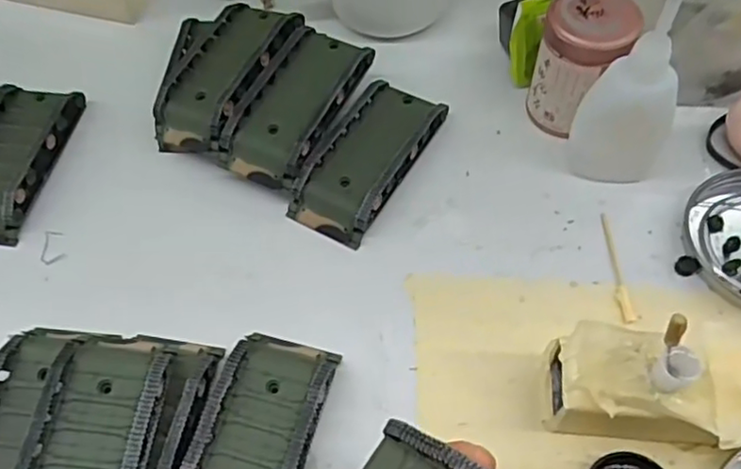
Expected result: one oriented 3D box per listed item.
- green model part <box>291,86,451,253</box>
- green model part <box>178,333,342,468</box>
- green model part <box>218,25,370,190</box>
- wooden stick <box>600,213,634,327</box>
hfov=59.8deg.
[{"bbox_3d":[0.000,-0.042,0.338,0.044,0.019,0.096,26,62,19],"label":"green model part"},{"bbox_3d":[-0.047,0.086,0.263,0.046,0.020,0.096,13,59,11],"label":"green model part"},{"bbox_3d":[-0.039,-0.067,0.348,0.044,0.030,0.094,22,61,16],"label":"green model part"},{"bbox_3d":[0.117,0.015,0.307,0.006,0.004,0.059,-1,59,2],"label":"wooden stick"}]

